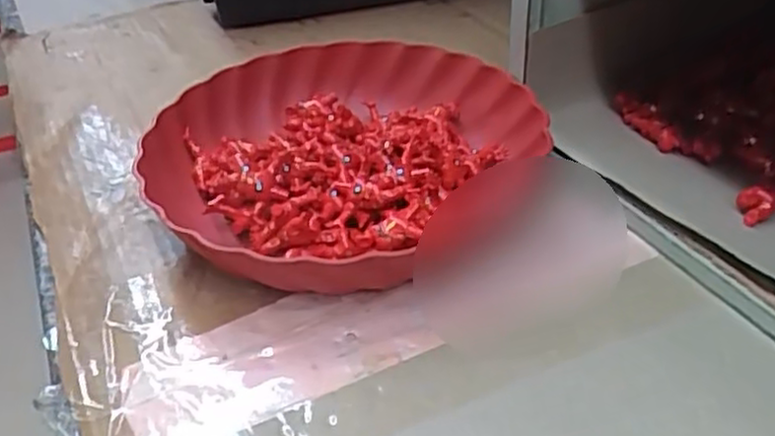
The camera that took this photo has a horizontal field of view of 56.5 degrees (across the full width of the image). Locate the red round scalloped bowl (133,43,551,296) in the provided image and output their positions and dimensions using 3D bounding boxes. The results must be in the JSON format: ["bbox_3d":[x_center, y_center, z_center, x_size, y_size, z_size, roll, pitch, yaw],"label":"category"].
[{"bbox_3d":[-0.047,-0.048,0.469,0.258,0.048,0.241,-2,38,2],"label":"red round scalloped bowl"}]

